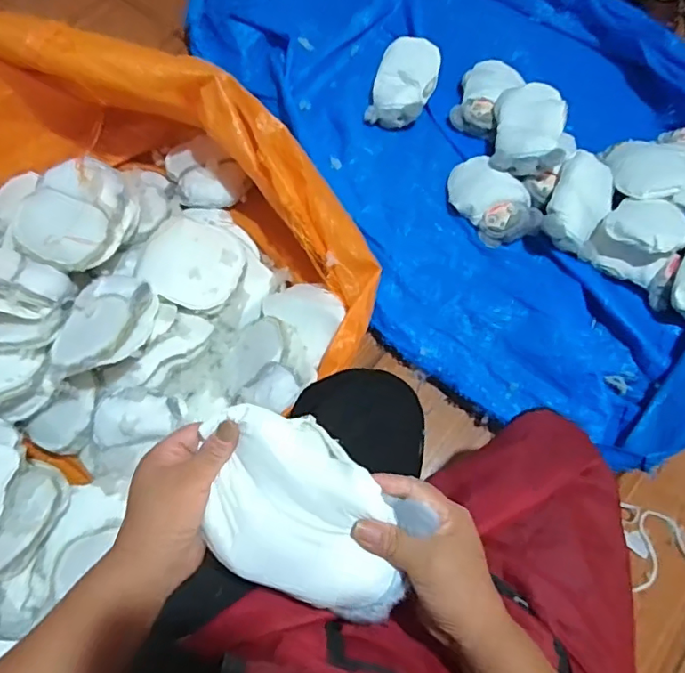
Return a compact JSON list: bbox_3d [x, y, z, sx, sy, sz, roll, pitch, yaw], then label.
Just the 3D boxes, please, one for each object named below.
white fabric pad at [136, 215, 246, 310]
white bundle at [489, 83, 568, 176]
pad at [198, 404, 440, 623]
[{"bbox_3d":[-0.245,-0.121,0.885,0.156,0.024,0.148,29,67,-7],"label":"white fabric pad"},{"bbox_3d":[0.336,-0.373,0.980,0.118,0.083,0.195,8,69,3],"label":"white bundle"},{"bbox_3d":[-0.026,0.131,0.406,0.164,0.039,0.114,20,71,8],"label":"pad"}]

